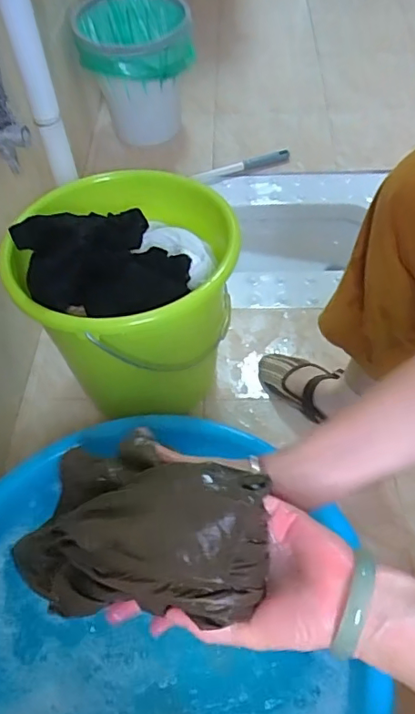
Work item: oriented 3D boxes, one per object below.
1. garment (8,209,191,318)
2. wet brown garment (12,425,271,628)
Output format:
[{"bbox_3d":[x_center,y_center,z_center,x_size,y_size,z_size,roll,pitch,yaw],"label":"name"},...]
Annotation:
[{"bbox_3d":[-0.140,-0.146,0.698,0.205,0.095,0.172,-21,55,-11],"label":"garment"},{"bbox_3d":[-0.065,0.131,0.408,0.238,0.067,0.127,-11,43,43],"label":"wet brown garment"}]

